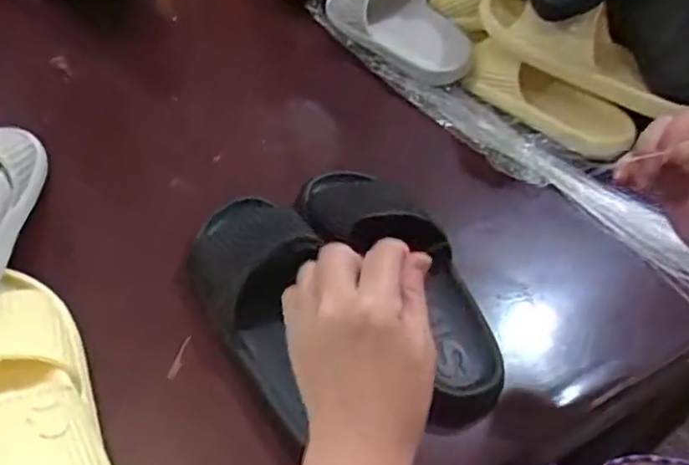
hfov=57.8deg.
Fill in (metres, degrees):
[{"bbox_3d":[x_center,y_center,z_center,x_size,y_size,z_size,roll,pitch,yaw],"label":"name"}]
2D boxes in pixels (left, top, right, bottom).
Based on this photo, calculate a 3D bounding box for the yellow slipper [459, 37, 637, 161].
[{"bbox_3d":[0.226,-0.148,0.704,0.197,0.071,0.072,26,61,21],"label":"yellow slipper"}]

